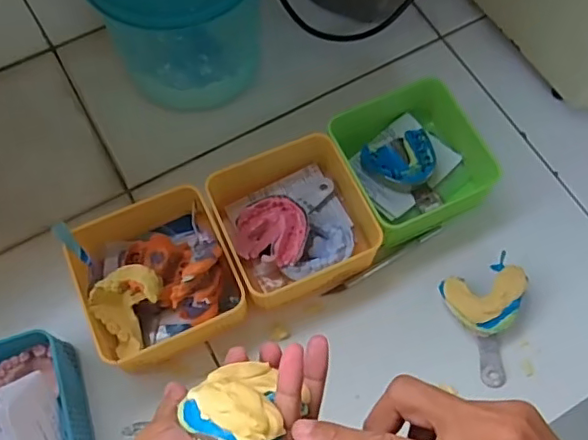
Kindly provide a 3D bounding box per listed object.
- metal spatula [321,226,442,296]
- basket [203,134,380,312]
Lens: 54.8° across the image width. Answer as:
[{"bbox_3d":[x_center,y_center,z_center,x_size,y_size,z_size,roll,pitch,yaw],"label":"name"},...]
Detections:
[{"bbox_3d":[0.091,0.042,0.562,0.136,0.013,0.008,-28,71,-12],"label":"metal spatula"},{"bbox_3d":[-0.004,-0.004,0.547,0.135,0.054,0.147,-22,71,-10],"label":"basket"}]

